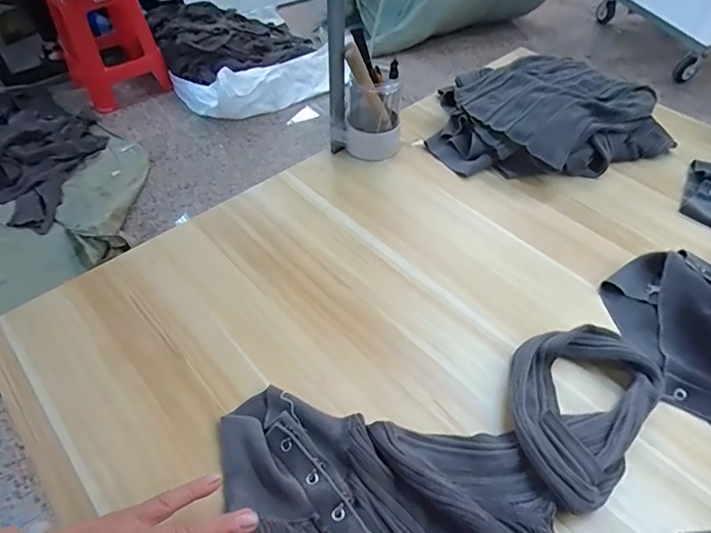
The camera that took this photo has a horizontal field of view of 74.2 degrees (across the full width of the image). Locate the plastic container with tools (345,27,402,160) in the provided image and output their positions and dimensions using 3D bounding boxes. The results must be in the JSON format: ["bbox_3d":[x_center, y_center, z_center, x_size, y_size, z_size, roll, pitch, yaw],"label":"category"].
[{"bbox_3d":[0.025,-0.240,0.675,0.076,0.150,0.072,-2,49,-2],"label":"plastic container with tools"}]

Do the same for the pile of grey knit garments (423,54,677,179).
[{"bbox_3d":[0.274,-0.237,0.722,0.322,0.072,0.270,-20,52,-16],"label":"pile of grey knit garments"}]

